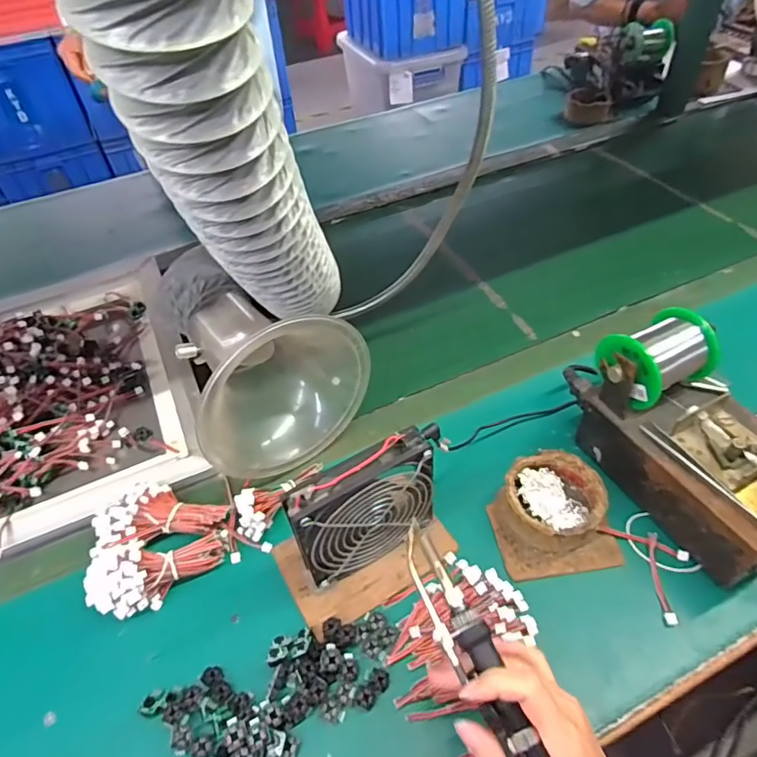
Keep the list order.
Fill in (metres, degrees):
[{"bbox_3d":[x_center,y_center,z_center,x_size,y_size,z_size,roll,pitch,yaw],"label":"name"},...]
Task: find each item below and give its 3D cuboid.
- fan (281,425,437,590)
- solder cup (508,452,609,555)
[{"bbox_3d":[-0.008,0.108,0.425,0.122,0.129,0.028,-26,51,-18],"label":"fan"},{"bbox_3d":[0.158,0.112,0.470,0.082,0.041,0.082,-2,47,2],"label":"solder cup"}]

